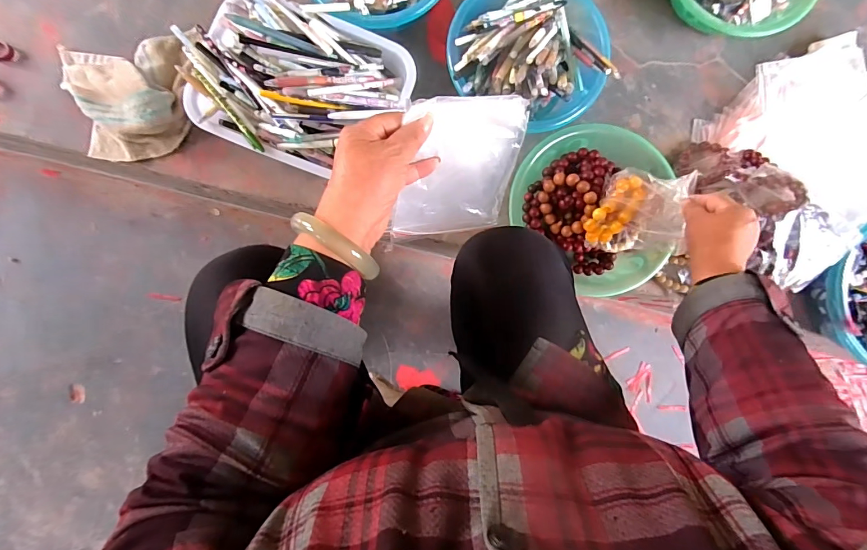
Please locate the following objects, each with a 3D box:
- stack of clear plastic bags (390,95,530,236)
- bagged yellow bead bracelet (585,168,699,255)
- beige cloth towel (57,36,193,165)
[{"bbox_3d":[0.022,-0.097,0.388,0.113,0.152,0.007,-9,54,-13],"label":"stack of clear plastic bags"},{"bbox_3d":[0.266,-0.087,0.538,0.105,0.070,0.106,13,86,-2],"label":"bagged yellow bead bracelet"},{"bbox_3d":[-0.452,-0.272,0.594,0.179,0.058,0.186,-17,88,-3],"label":"beige cloth towel"}]

